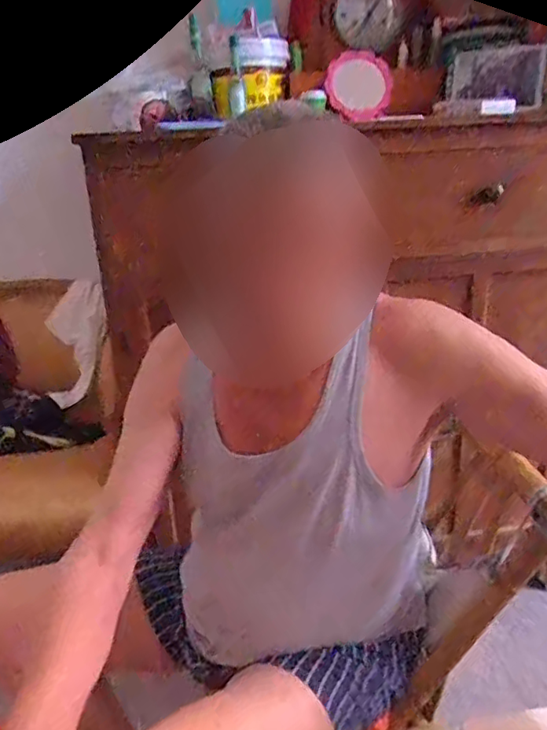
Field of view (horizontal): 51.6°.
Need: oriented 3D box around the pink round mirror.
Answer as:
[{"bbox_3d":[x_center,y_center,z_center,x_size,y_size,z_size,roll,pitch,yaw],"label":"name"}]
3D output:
[{"bbox_3d":[0.192,-0.633,1.286,0.142,0.145,0.041,14,28,26],"label":"pink round mirror"}]

